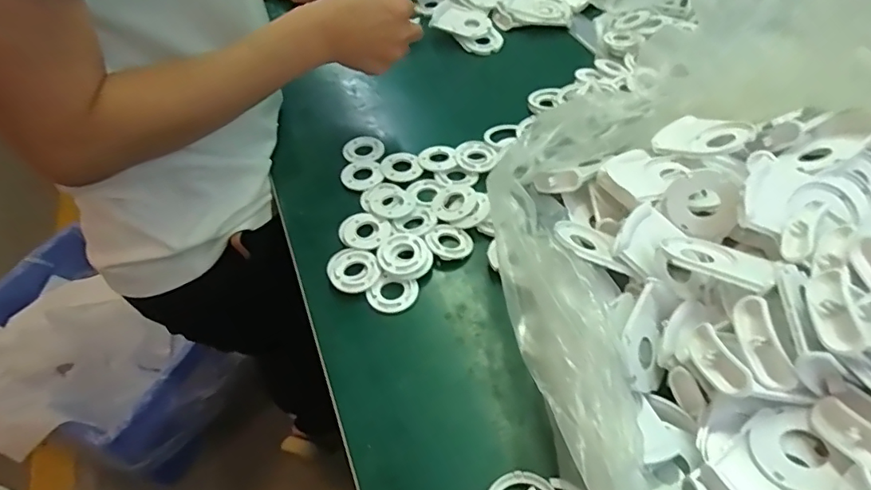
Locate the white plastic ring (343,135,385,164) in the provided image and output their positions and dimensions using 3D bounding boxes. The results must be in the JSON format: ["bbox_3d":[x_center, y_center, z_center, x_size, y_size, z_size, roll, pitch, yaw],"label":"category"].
[{"bbox_3d":[-0.080,-0.106,0.581,0.044,0.006,0.044,-4,50,0],"label":"white plastic ring"}]

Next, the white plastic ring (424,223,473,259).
[{"bbox_3d":[0.013,-0.004,0.483,0.042,0.007,0.038,11,52,13],"label":"white plastic ring"}]

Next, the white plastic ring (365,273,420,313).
[{"bbox_3d":[-0.038,0.042,0.452,0.040,0.008,0.035,12,52,13],"label":"white plastic ring"}]

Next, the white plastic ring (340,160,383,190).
[{"bbox_3d":[-0.078,-0.075,0.549,0.042,0.004,0.044,-2,50,2],"label":"white plastic ring"}]

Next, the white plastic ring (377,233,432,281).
[{"bbox_3d":[-0.028,0.011,0.468,0.043,0.014,0.044,-2,50,2],"label":"white plastic ring"}]

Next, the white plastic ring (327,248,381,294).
[{"bbox_3d":[-0.073,0.022,0.467,0.043,0.009,0.050,-24,53,-16],"label":"white plastic ring"}]

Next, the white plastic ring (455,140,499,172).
[{"bbox_3d":[0.044,-0.095,0.559,0.043,0.005,0.051,-8,50,-3],"label":"white plastic ring"}]

